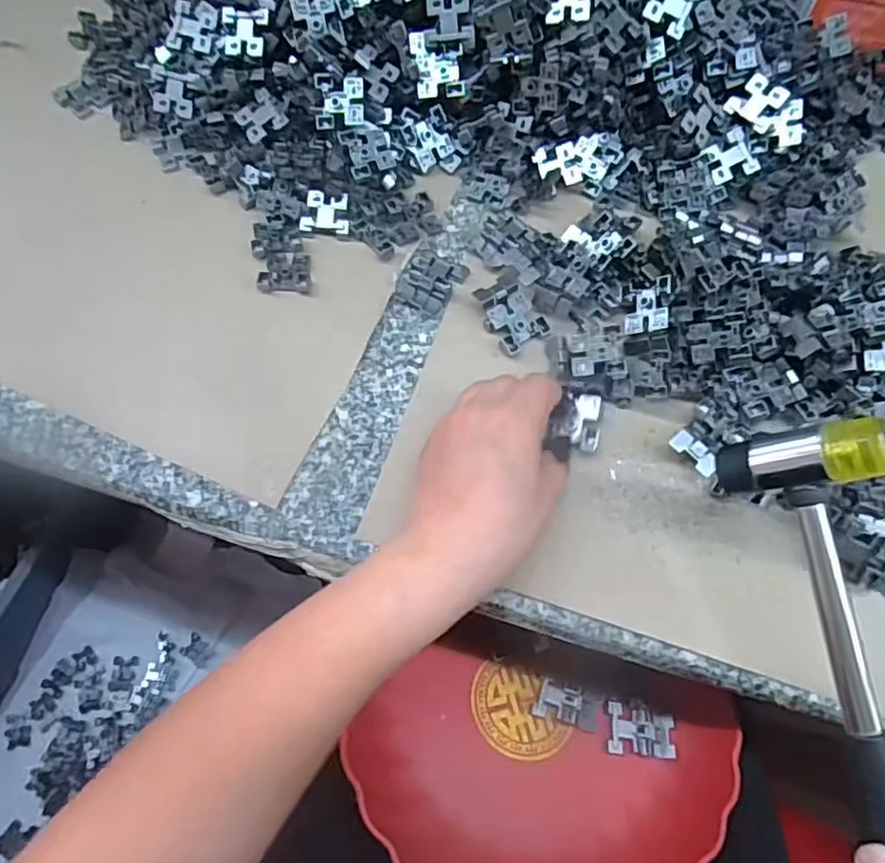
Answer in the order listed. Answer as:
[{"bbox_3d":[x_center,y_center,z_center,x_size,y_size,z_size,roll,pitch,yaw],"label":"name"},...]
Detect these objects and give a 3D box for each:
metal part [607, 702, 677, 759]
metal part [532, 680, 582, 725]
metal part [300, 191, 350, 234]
[{"bbox_3d":[0.132,0.199,0.431,0.043,0.004,0.030,6,67,3],"label":"metal part"},{"bbox_3d":[0.077,0.180,0.434,0.028,0.009,0.024,12,68,5],"label":"metal part"},{"bbox_3d":[-0.076,-0.144,0.427,0.032,0.009,0.028,5,82,1],"label":"metal part"}]

